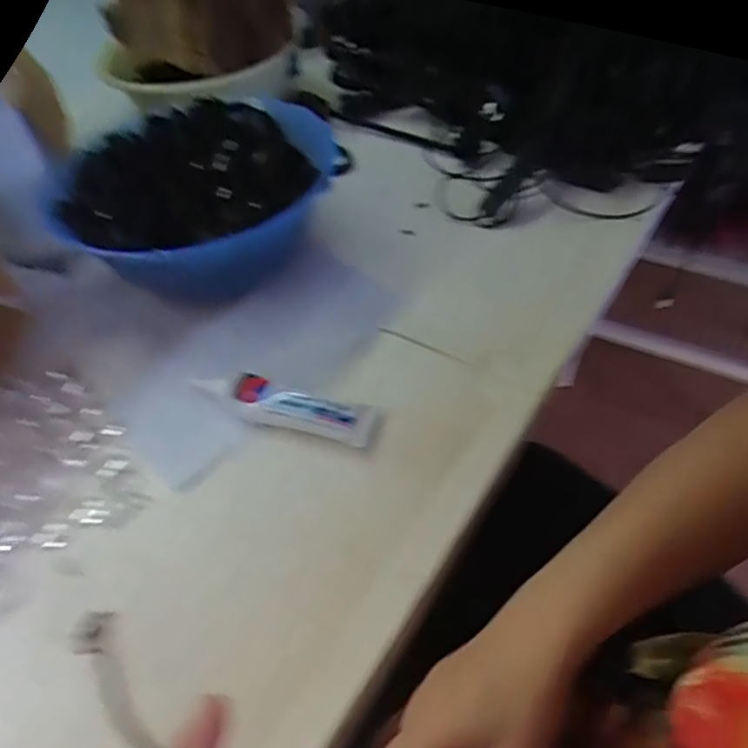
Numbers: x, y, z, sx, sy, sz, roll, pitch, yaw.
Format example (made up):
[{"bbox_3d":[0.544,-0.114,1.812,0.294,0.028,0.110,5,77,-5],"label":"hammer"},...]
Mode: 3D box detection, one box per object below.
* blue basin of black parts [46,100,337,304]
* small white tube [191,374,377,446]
[{"bbox_3d":[-0.159,-0.154,0.531,0.194,0.077,0.226,22,55,25],"label":"blue basin of black parts"},{"bbox_3d":[-0.067,0.022,0.429,0.136,0.016,0.029,14,54,14],"label":"small white tube"}]

